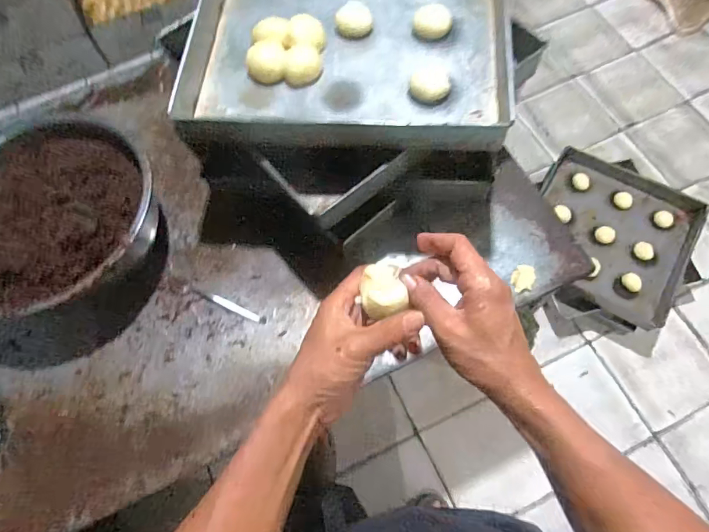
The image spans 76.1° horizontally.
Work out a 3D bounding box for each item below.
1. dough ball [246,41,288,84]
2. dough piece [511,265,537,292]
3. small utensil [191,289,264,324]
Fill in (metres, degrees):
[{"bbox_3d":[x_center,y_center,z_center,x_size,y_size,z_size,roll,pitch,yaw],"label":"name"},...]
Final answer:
[{"bbox_3d":[-0.128,-0.300,0.671,0.058,0.033,0.051,-17,66,-3],"label":"dough ball"},{"bbox_3d":[0.269,0.020,0.721,0.033,0.015,0.046,23,70,13],"label":"dough piece"},{"bbox_3d":[-0.204,0.064,0.737,0.134,0.004,0.013,22,70,13],"label":"small utensil"}]

